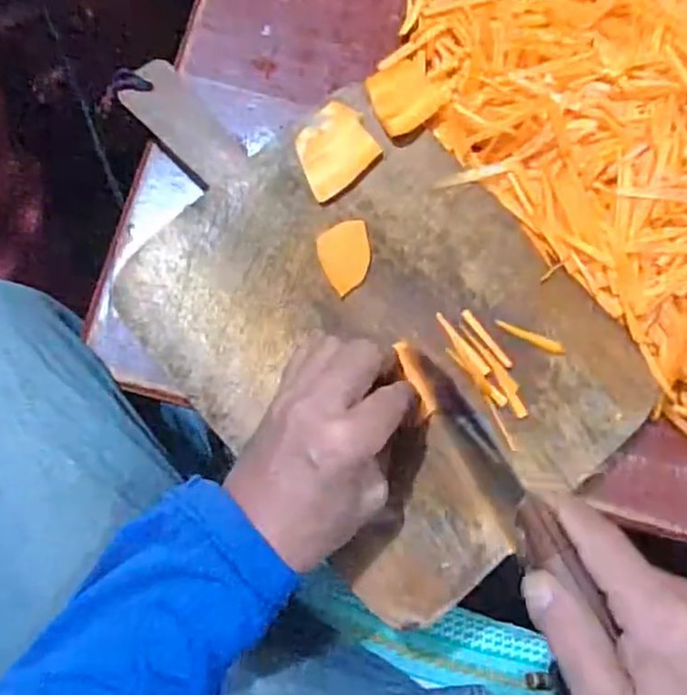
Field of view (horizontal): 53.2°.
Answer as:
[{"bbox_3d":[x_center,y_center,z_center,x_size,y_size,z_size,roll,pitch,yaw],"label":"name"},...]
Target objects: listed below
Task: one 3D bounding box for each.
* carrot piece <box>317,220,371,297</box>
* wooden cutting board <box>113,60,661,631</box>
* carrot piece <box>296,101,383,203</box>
[{"bbox_3d":[0.001,-0.057,0.437,0.033,0.010,0.044,-10,81,-3],"label":"carrot piece"},{"bbox_3d":[0.000,-0.037,0.438,0.229,0.014,0.370,-40,83,-7],"label":"wooden cutting board"},{"bbox_3d":[-0.007,-0.127,0.449,0.047,0.012,0.056,44,82,6],"label":"carrot piece"}]

